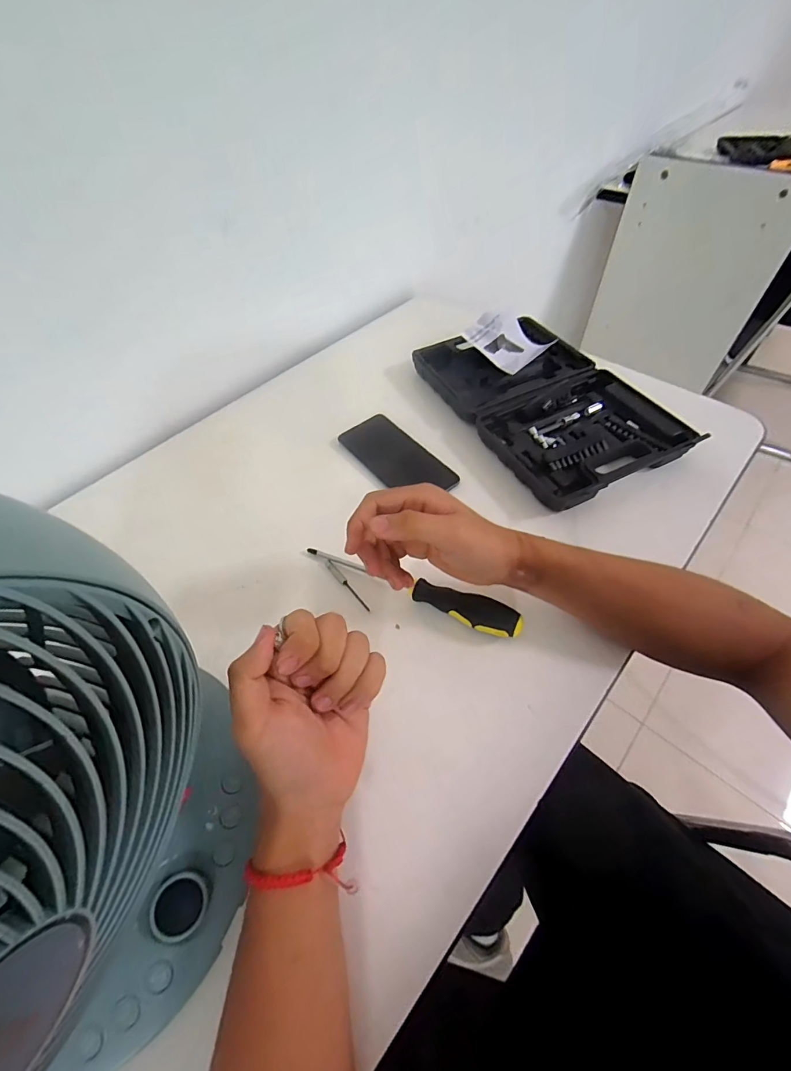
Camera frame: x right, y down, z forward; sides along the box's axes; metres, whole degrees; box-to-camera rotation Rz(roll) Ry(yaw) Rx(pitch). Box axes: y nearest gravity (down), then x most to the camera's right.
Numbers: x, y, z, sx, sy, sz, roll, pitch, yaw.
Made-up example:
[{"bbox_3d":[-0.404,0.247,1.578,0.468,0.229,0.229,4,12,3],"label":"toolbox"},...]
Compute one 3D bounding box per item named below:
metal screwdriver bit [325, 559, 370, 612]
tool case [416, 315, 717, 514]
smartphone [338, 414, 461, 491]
[{"bbox_3d":[-0.051,0.051,0.439,0.008,0.004,0.077,-33,60,-17],"label":"metal screwdriver bit"},{"bbox_3d":[0.200,-0.187,0.575,0.213,0.033,0.344,-25,57,-12],"label":"tool case"},{"bbox_3d":[0.000,-0.101,0.542,0.072,0.010,0.160,-35,60,-18],"label":"smartphone"}]

